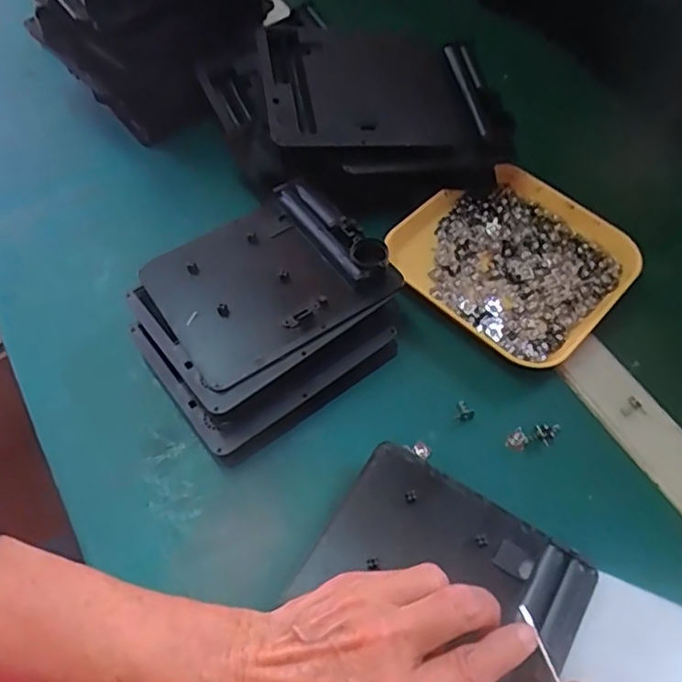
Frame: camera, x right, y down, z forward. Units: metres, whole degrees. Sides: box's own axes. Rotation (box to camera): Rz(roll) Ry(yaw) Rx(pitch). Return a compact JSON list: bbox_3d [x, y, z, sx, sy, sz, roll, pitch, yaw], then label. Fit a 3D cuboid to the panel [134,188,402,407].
[{"bbox_3d":[-0.050,-0.036,0.365,0.135,0.022,0.114,-34,66,-19],"label":"panel"}]

